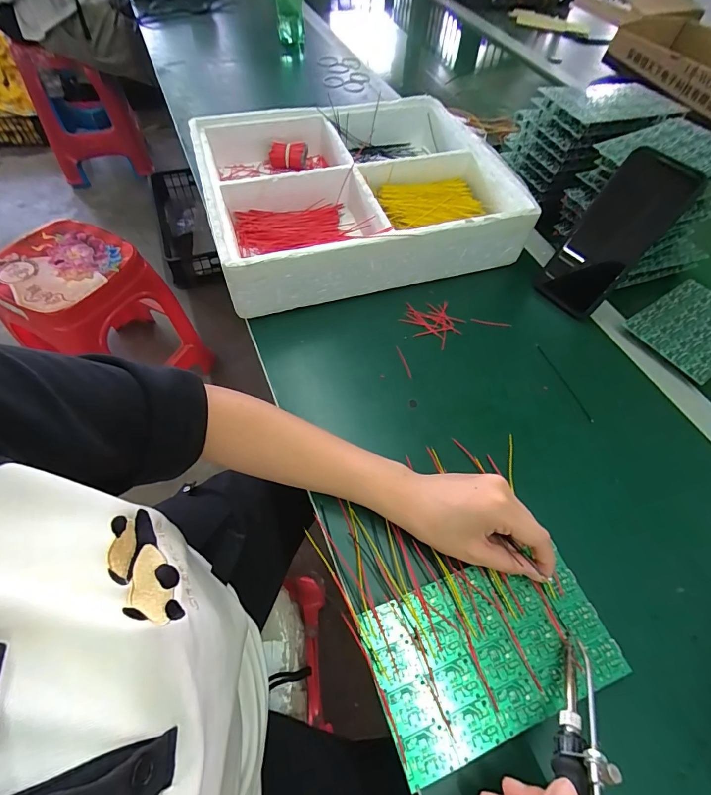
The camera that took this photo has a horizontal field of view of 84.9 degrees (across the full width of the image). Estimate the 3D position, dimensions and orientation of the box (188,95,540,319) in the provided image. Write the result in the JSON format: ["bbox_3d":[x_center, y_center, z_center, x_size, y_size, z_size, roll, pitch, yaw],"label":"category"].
[{"bbox_3d":[-0.007,-0.286,0.527,0.365,0.076,0.321,-13,60,-12],"label":"box"}]

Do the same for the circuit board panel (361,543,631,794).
[{"bbox_3d":[0.099,0.180,0.284,0.170,0.007,0.100,-16,63,-13],"label":"circuit board panel"}]

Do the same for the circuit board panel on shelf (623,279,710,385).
[{"bbox_3d":[0.415,-0.089,0.471,0.166,0.008,0.101,-29,64,-20],"label":"circuit board panel on shelf"}]

